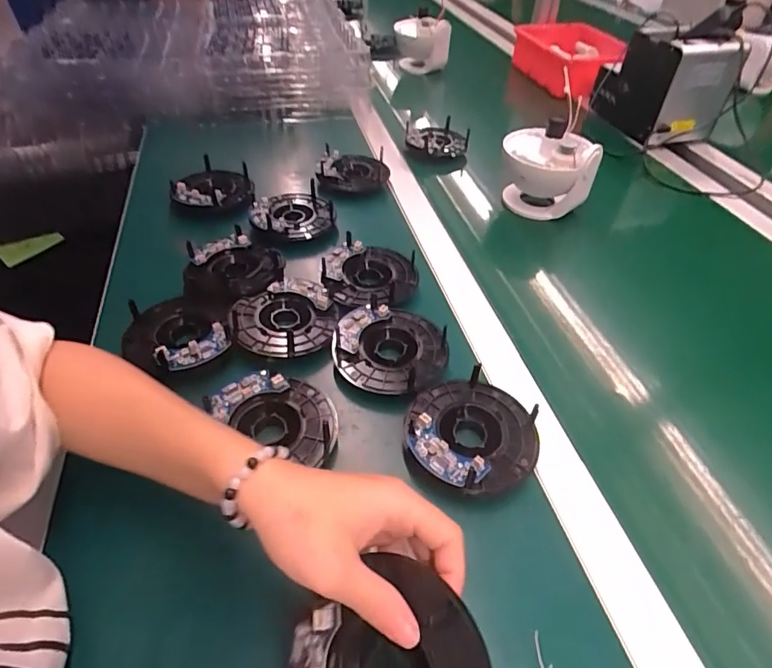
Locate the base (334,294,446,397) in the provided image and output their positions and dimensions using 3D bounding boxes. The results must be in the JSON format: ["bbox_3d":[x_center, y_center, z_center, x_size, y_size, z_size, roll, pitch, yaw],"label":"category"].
[{"bbox_3d":[0.003,0.007,0.432,0.098,0.020,0.104,2,45,-1],"label":"base"}]

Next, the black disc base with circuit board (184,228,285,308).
[{"bbox_3d":[-0.156,-0.074,0.496,0.094,0.014,0.099,-8,46,-10],"label":"black disc base with circuit board"}]

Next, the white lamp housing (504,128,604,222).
[{"bbox_3d":[0.210,-0.216,0.634,0.119,0.102,0.101,15,47,12],"label":"white lamp housing"}]

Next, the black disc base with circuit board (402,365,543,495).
[{"bbox_3d":[0.066,0.075,0.372,0.097,0.020,0.100,1,45,-1],"label":"black disc base with circuit board"}]

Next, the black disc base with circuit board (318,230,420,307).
[{"bbox_3d":[-0.017,-0.065,0.500,0.096,0.019,0.094,3,45,1],"label":"black disc base with circuit board"}]

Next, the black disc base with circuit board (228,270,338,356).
[{"bbox_3d":[-0.093,-0.021,0.446,0.090,0.015,0.095,-2,46,-5],"label":"black disc base with circuit board"}]

